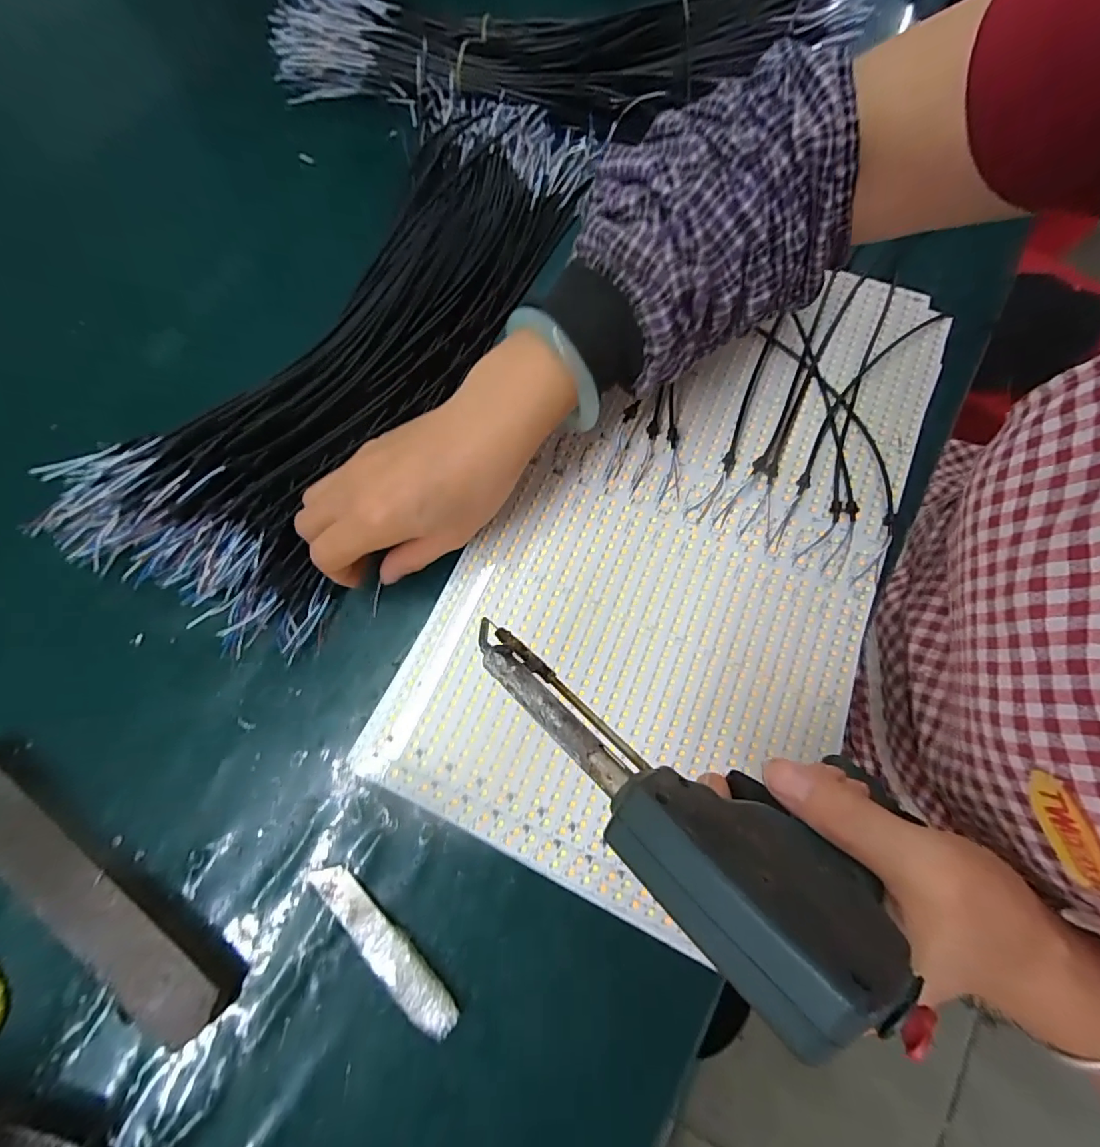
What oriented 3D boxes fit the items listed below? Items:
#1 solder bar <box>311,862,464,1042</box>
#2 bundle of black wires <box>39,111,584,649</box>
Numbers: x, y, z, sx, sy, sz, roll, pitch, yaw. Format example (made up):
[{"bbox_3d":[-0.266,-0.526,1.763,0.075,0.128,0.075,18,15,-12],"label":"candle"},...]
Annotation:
[{"bbox_3d":[-0.090,0.200,0.271,0.022,0.009,0.104,-42,81,-12],"label":"solder bar"},{"bbox_3d":[-0.112,-0.183,0.338,0.151,0.060,0.465,23,75,5],"label":"bundle of black wires"}]

